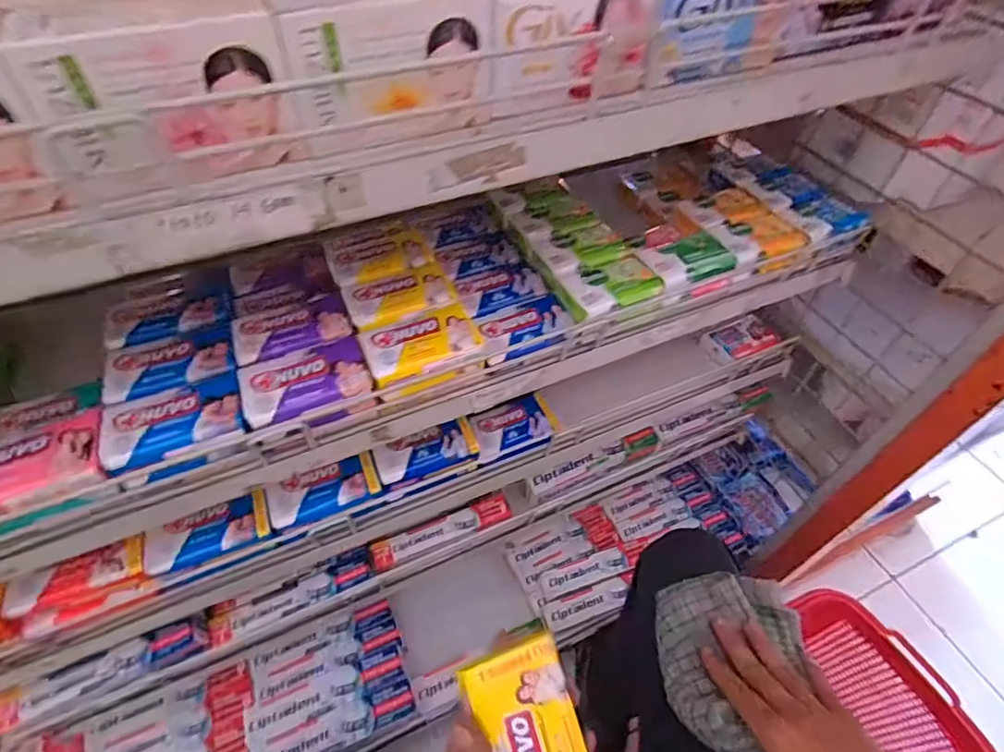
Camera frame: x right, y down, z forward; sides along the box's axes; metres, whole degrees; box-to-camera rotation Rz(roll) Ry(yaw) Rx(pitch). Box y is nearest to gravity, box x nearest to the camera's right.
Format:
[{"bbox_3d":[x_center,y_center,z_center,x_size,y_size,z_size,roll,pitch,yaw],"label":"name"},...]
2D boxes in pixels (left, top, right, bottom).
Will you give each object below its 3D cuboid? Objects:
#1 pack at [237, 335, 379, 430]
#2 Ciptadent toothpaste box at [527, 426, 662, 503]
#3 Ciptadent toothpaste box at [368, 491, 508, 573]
[{"bbox_3d":[-0.135,0.008,0.377,0.082,0.030,0.049,-19,53,-17],"label":"pack"},{"bbox_3d":[0.121,0.111,0.684,0.182,0.037,0.026,-19,53,-17],"label":"Ciptadent toothpaste box"},{"bbox_3d":[-0.068,0.180,0.624,0.164,0.026,0.028,-20,53,-17],"label":"Ciptadent toothpaste box"}]

